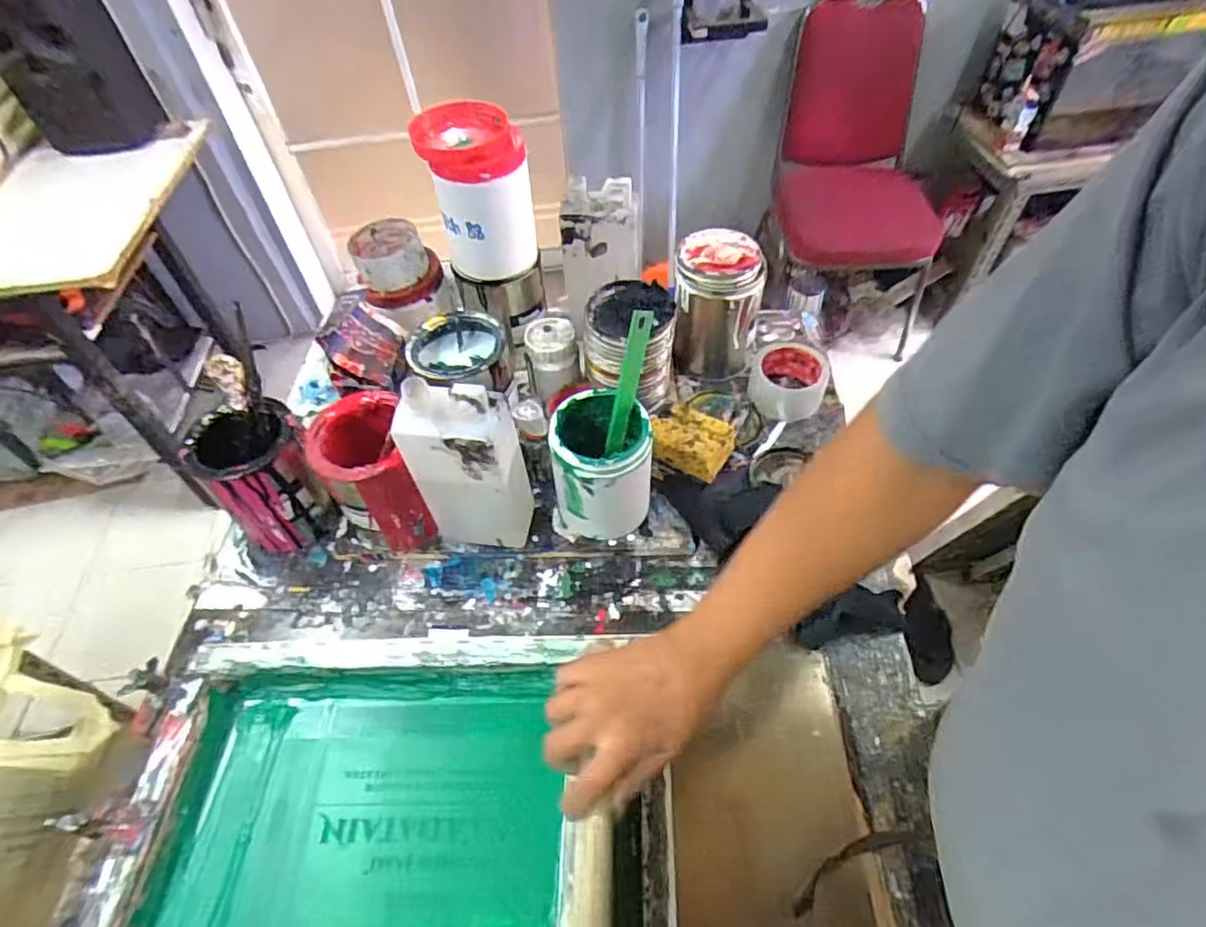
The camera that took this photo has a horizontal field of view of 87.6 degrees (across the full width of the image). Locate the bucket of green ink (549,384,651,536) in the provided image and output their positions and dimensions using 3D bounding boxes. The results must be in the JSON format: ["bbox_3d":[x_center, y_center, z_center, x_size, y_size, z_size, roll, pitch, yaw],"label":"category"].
[{"bbox_3d":[-0.001,0.010,0.663,0.094,0.164,0.093,-2,52,2],"label":"bucket of green ink"}]

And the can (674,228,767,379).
[{"bbox_3d":[0.147,-0.203,0.827,0.107,0.158,0.117,-2,52,2],"label":"can"}]

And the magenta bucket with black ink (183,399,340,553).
[{"bbox_3d":[-0.360,0.021,0.686,0.108,0.146,0.091,-33,57,-20],"label":"magenta bucket with black ink"}]

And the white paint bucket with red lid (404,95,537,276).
[{"bbox_3d":[-0.134,-0.293,0.697,0.106,0.156,0.102,-21,54,-13],"label":"white paint bucket with red lid"}]

